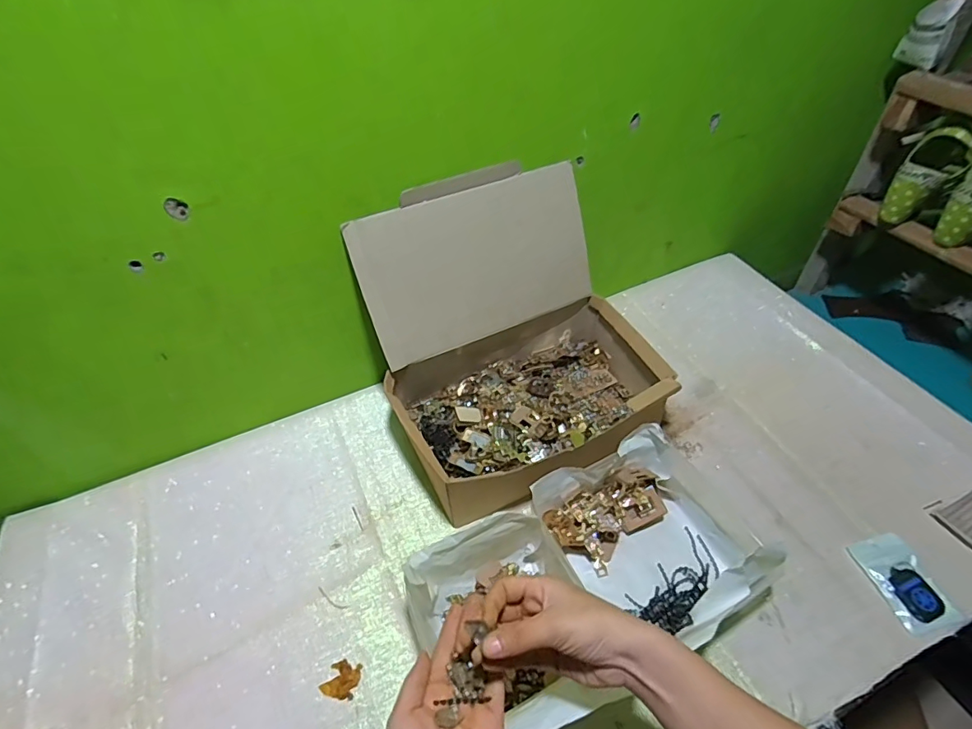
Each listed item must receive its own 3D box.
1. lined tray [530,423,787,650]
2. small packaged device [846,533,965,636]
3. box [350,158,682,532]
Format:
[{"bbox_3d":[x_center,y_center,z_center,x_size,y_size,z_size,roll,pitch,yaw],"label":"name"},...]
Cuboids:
[{"bbox_3d":[0.187,0.191,0.553,0.197,0.087,0.204,-24,52,-18],"label":"lined tray"},{"bbox_3d":[0.463,0.239,0.549,0.066,0.015,0.098,-10,49,-6],"label":"small packaged device"},{"bbox_3d":[0.042,-0.027,0.628,0.330,0.276,0.311,-21,51,-15],"label":"box"}]

